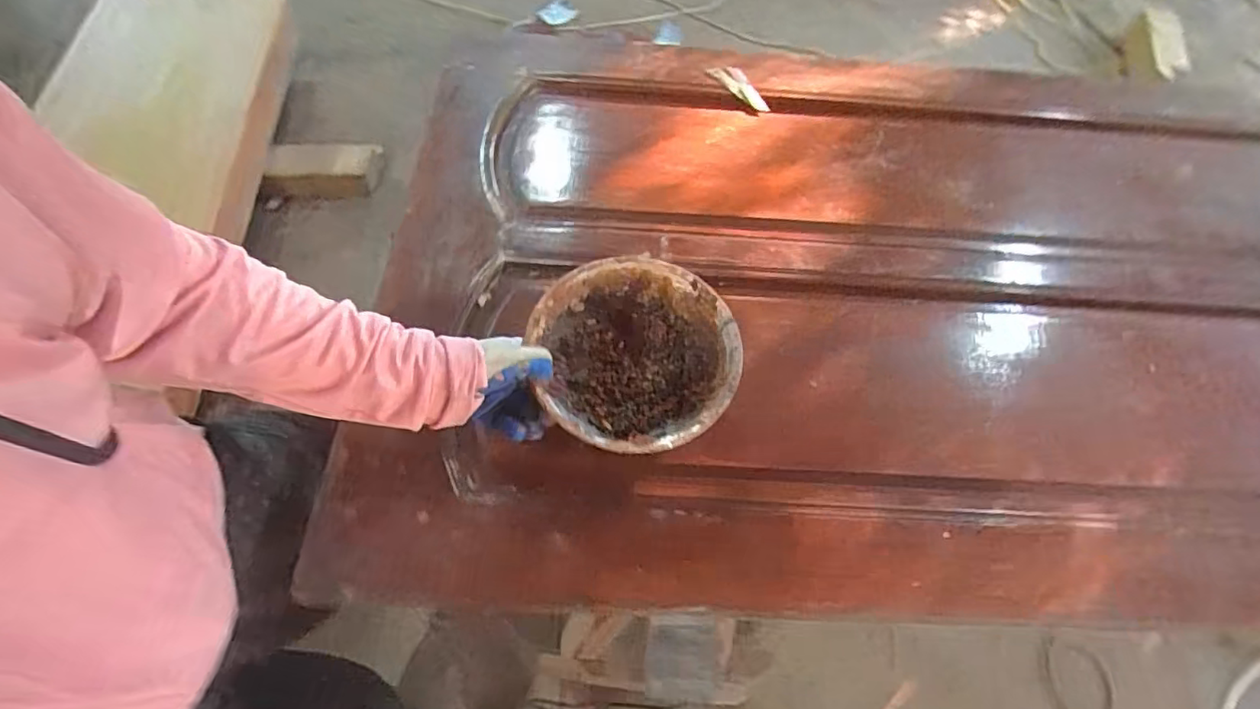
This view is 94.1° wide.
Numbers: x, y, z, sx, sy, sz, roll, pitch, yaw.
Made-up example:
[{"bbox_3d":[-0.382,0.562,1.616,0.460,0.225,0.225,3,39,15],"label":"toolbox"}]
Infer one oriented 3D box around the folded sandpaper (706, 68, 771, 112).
[{"bbox_3d":[0.168,-0.407,0.891,0.114,0.020,0.026,43,64,8],"label":"folded sandpaper"}]

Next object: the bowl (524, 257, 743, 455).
[{"bbox_3d":[0.008,0.005,0.599,0.197,0.070,0.206,2,57,-2],"label":"bowl"}]

